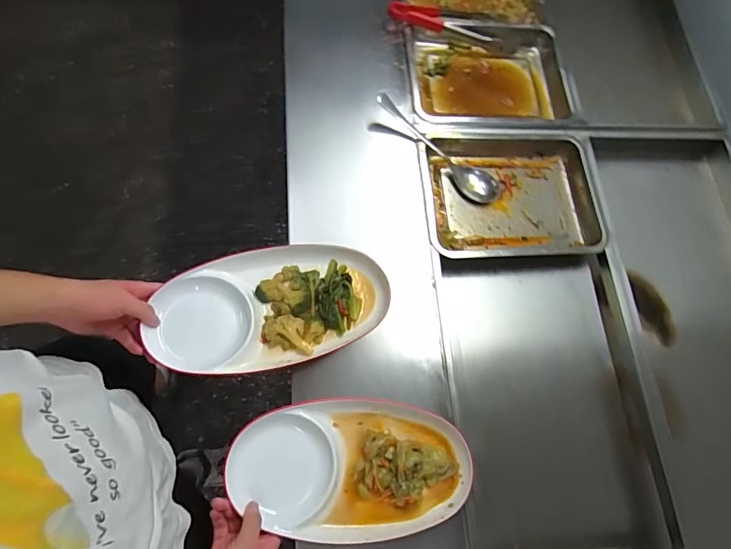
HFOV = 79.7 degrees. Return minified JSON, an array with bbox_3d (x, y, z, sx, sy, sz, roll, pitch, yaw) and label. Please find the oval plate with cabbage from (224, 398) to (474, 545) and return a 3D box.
[{"bbox_3d":[-0.011,0.268,0.608,0.334,0.047,0.172,6,67,-16],"label":"oval plate with cabbage"}]

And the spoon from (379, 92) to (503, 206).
[{"bbox_3d":[0.142,-0.242,0.852,0.287,0.054,0.067,39,75,-5],"label":"spoon"}]

